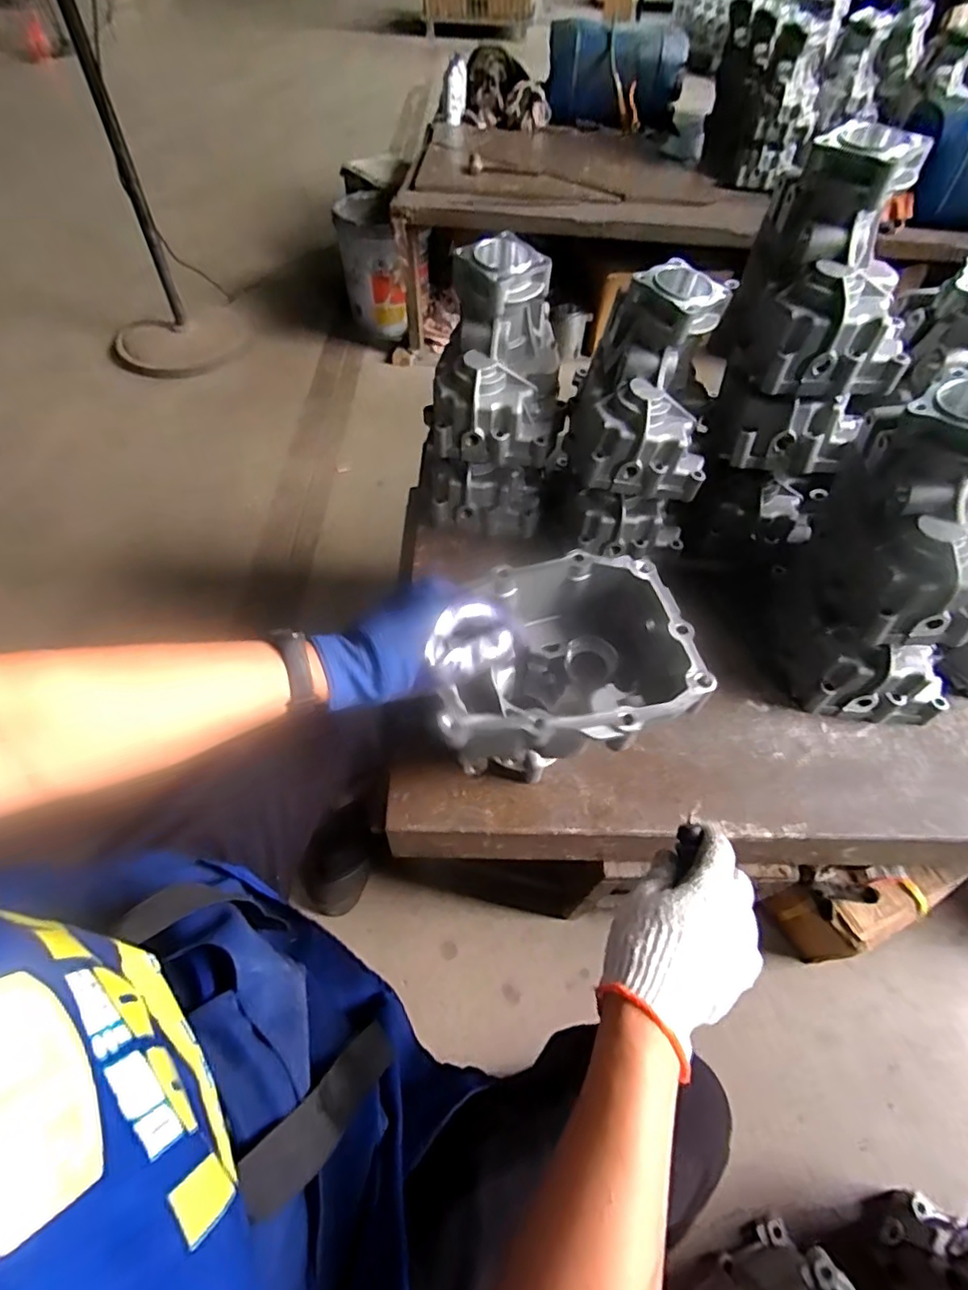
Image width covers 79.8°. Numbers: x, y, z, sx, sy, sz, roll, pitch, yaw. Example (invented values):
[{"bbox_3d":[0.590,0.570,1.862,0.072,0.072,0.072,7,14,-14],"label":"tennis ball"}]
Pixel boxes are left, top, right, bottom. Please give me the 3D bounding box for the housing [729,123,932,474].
[{"bbox_3d":[0.394,-0.383,0.688,0.167,0.333,0.158,-5,25,-4],"label":"housing"}]

